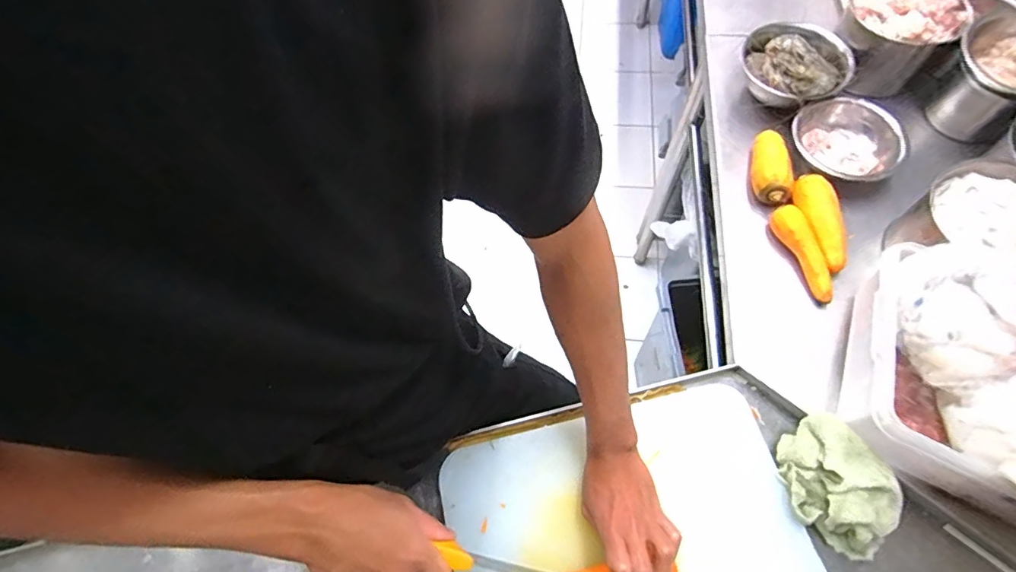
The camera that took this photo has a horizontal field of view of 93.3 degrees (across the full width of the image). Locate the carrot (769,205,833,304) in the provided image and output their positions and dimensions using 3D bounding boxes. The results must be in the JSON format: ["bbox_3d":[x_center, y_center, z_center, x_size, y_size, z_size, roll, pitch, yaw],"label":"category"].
[{"bbox_3d":[0.430,-0.048,0.699,0.042,0.033,0.148,-13,65,-3],"label":"carrot"}]

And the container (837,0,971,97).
[{"bbox_3d":[0.650,-0.425,0.836,0.168,0.149,0.175,0,65,3],"label":"container"}]

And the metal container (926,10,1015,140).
[{"bbox_3d":[0.764,-0.320,0.755,0.139,0.129,0.160,-39,69,-14],"label":"metal container"}]

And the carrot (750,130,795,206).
[{"bbox_3d":[0.418,-0.192,0.766,0.055,0.043,0.133,10,66,8],"label":"carrot"}]

